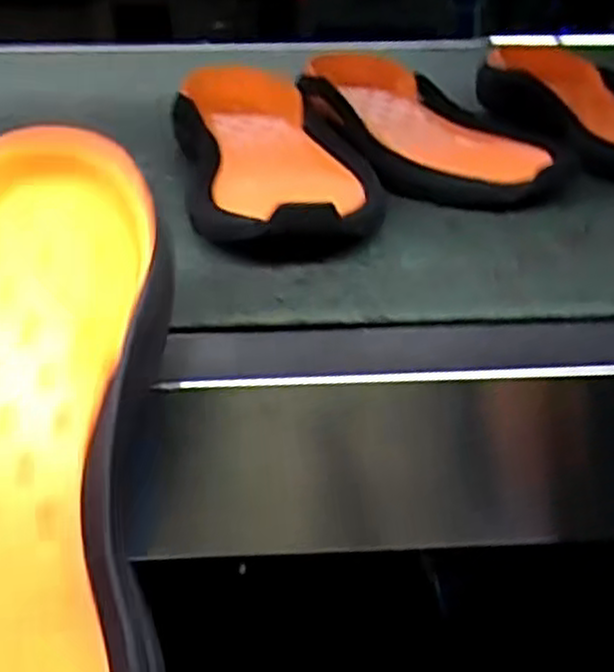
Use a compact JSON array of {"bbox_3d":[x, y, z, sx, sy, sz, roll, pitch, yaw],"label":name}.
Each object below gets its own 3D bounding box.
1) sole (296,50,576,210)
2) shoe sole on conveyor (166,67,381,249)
[{"bbox_3d":[0.068,-0.159,0.576,0.117,0.057,0.290,-12,31,-19],"label":"sole"},{"bbox_3d":[-0.029,-0.129,0.526,0.112,0.049,0.312,-7,30,-9],"label":"shoe sole on conveyor"}]

